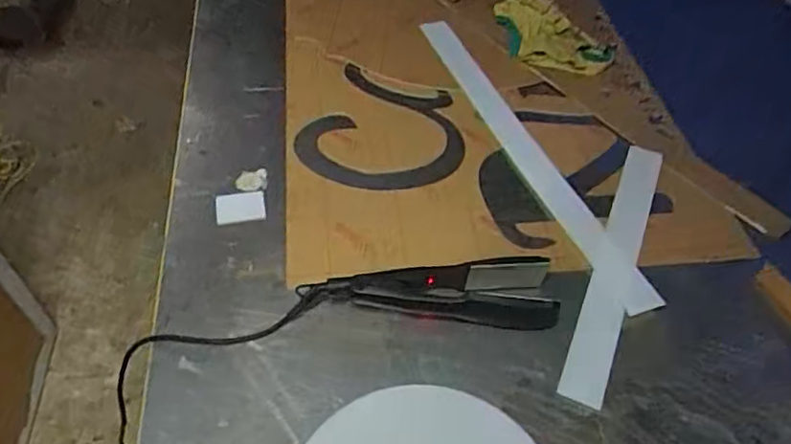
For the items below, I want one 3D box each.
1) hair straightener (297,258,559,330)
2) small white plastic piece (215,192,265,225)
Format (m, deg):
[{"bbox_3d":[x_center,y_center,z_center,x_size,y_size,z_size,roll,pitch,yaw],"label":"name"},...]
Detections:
[{"bbox_3d":[0.041,0.082,0.740,0.293,0.051,0.069,4,48,0],"label":"hair straightener"},{"bbox_3d":[-0.214,-0.021,0.850,0.065,0.008,0.050,-6,55,-12],"label":"small white plastic piece"}]

